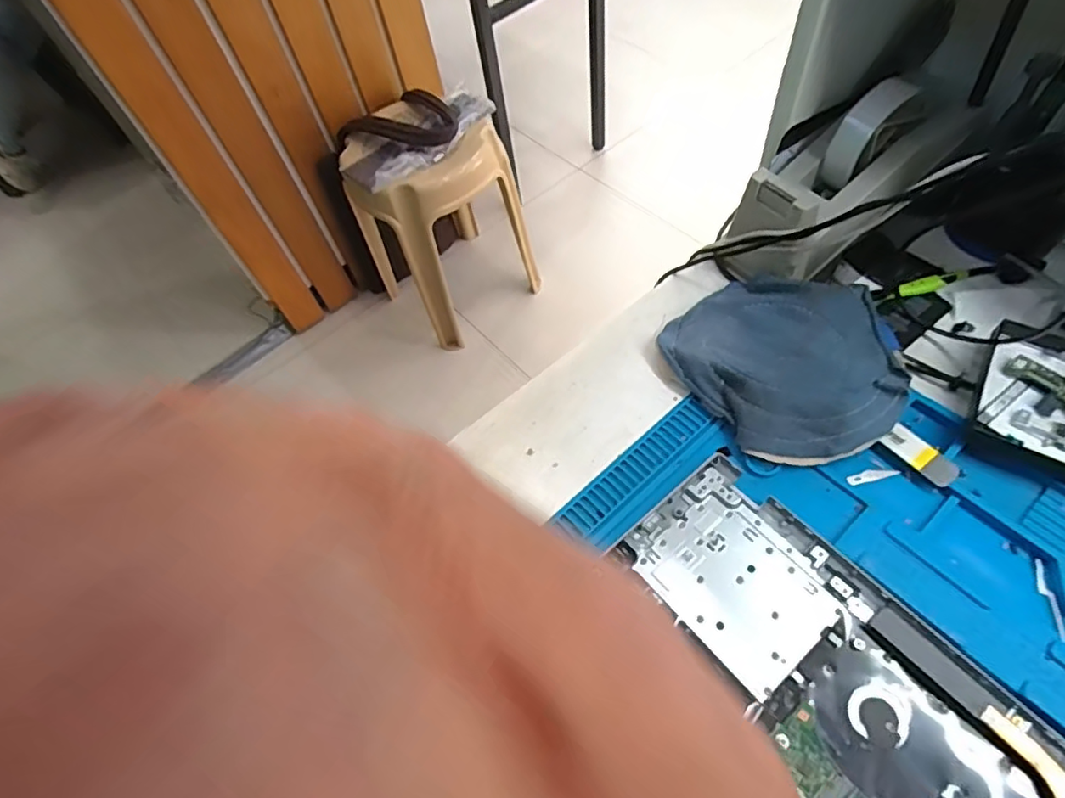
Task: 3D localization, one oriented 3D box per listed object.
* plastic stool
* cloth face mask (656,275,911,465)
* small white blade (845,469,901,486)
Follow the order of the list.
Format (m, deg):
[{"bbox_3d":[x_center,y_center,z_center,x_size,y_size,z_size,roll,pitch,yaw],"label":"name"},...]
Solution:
[{"bbox_3d":[-0.220,-0.399,1.333,0.309,0.440,0.297,37,70,26],"label":"plastic stool"},{"bbox_3d":[0.187,-0.028,0.425,0.138,0.046,0.162,-25,57,-15],"label":"cloth face mask"},{"bbox_3d":[0.227,0.051,0.383,0.036,0.004,0.008,-16,58,-2],"label":"small white blade"}]

